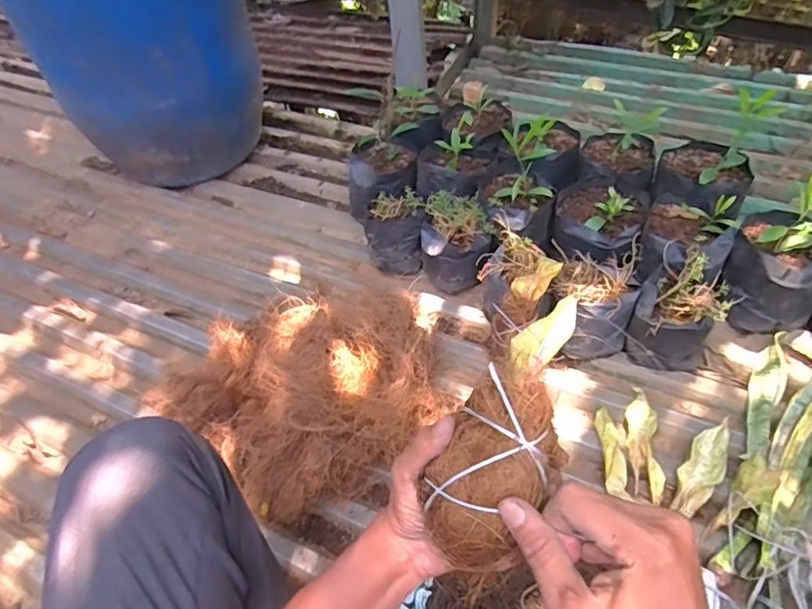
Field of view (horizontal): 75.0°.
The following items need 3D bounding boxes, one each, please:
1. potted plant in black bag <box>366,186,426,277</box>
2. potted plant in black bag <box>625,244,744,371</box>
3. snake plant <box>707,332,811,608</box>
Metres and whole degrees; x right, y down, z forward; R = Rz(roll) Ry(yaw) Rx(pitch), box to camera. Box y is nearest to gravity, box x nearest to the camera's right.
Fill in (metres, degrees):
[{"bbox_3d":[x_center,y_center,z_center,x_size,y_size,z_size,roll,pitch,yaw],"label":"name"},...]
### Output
[{"bbox_3d":[-0.018,-0.130,1.048,0.114,0.152,0.109,-4,50,1],"label":"potted plant in black bag"},{"bbox_3d":[0.441,0.019,0.866,0.121,0.156,0.151,23,56,22],"label":"potted plant in black bag"},{"bbox_3d":[0.548,0.213,0.741,0.171,0.055,0.523,31,59,26],"label":"snake plant"}]

